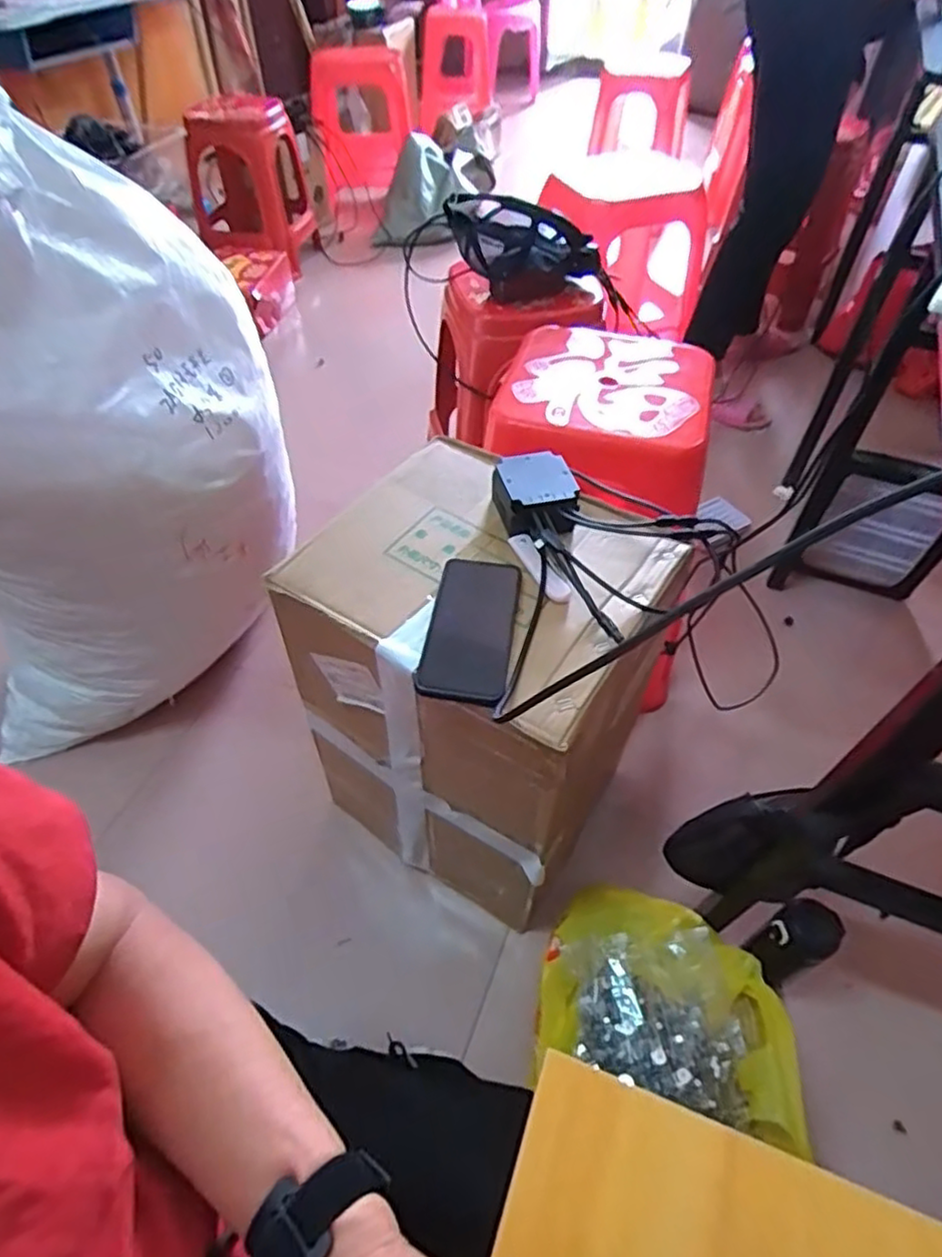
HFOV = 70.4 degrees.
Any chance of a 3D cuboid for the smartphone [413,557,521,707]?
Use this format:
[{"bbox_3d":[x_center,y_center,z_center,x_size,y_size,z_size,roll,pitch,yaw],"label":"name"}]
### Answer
[{"bbox_3d":[0.002,-0.003,0.612,0.078,0.014,0.164,8,51,7],"label":"smartphone"}]

